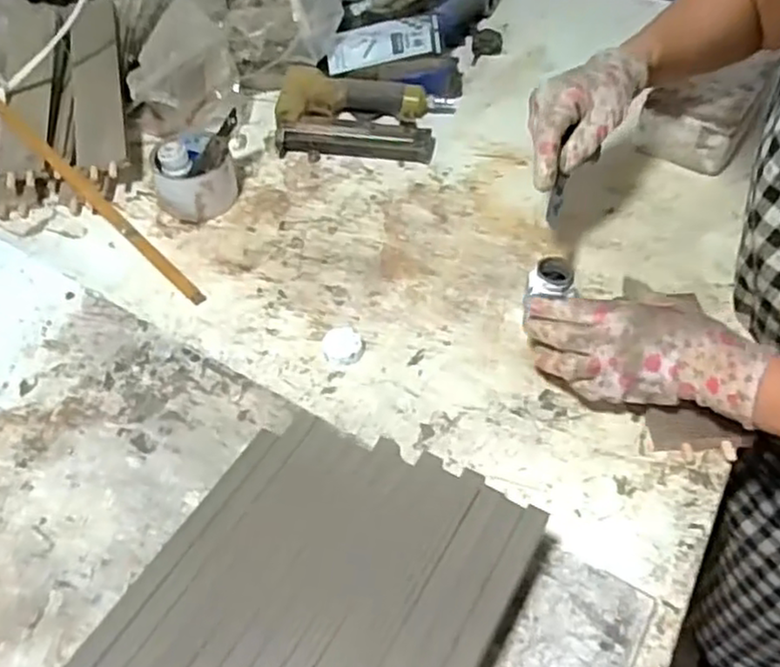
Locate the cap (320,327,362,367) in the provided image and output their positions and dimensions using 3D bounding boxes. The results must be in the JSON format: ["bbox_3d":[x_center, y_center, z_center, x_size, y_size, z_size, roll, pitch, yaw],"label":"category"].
[{"bbox_3d":[-0.043,0.011,0.617,0.034,0.016,0.032,0,49,0],"label":"cap"}]

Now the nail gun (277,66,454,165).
[{"bbox_3d":[-0.031,-0.254,0.811,0.201,0.046,0.119,3,49,3],"label":"nail gun"}]

